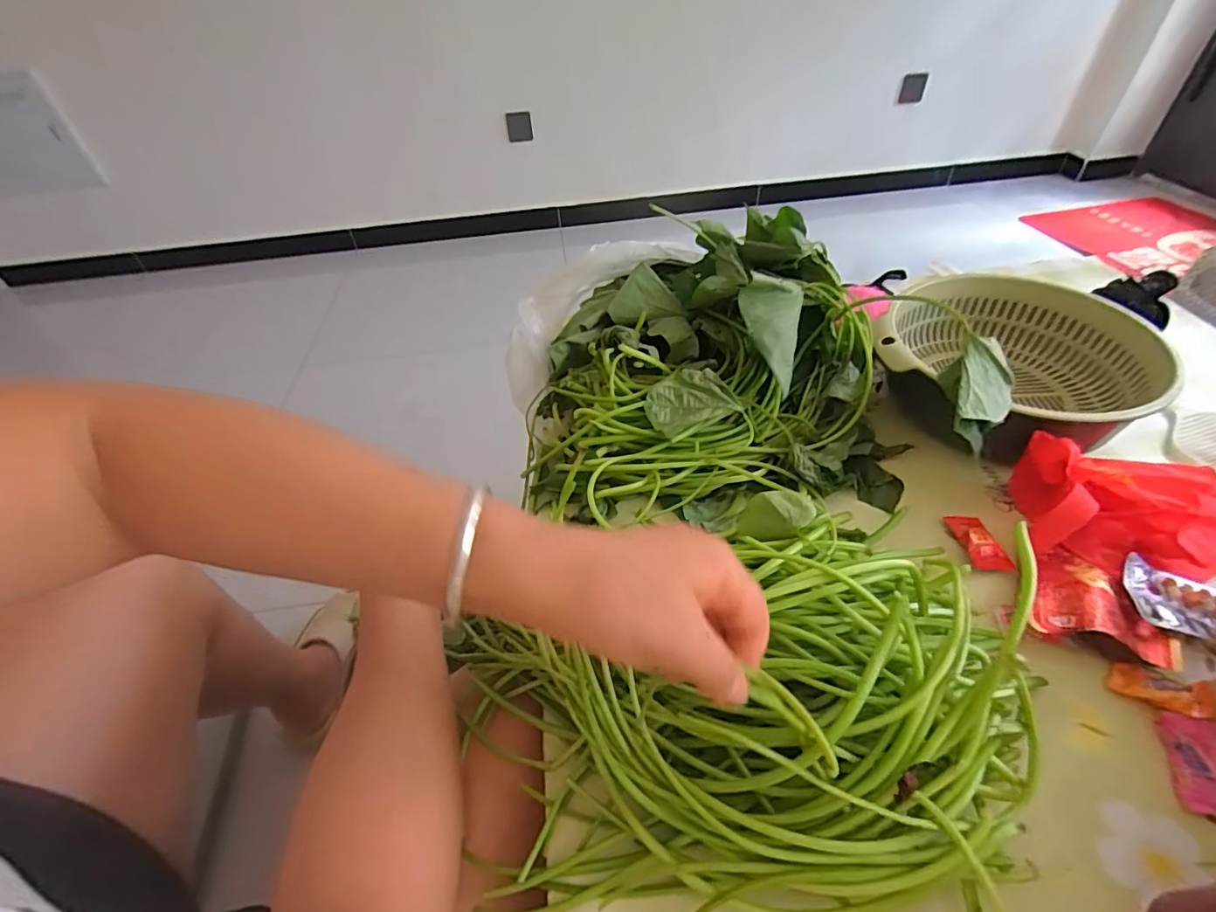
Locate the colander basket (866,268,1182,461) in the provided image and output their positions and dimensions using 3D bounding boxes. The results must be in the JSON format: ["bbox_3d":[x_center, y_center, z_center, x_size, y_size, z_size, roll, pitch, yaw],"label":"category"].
[{"bbox_3d":[0.388,-0.082,0.513,0.197,0.095,0.207,25,51,28],"label":"colander basket"}]

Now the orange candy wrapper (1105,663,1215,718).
[{"bbox_3d":[0.342,0.145,0.335,0.047,0.008,0.024,9,40,40],"label":"orange candy wrapper"}]

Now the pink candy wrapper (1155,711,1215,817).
[{"bbox_3d":[0.341,0.177,0.311,0.029,0.013,0.052,10,45,15],"label":"pink candy wrapper"}]

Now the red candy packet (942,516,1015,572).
[{"bbox_3d":[0.290,0.067,0.424,0.025,0.005,0.054,-17,45,11],"label":"red candy packet"}]

